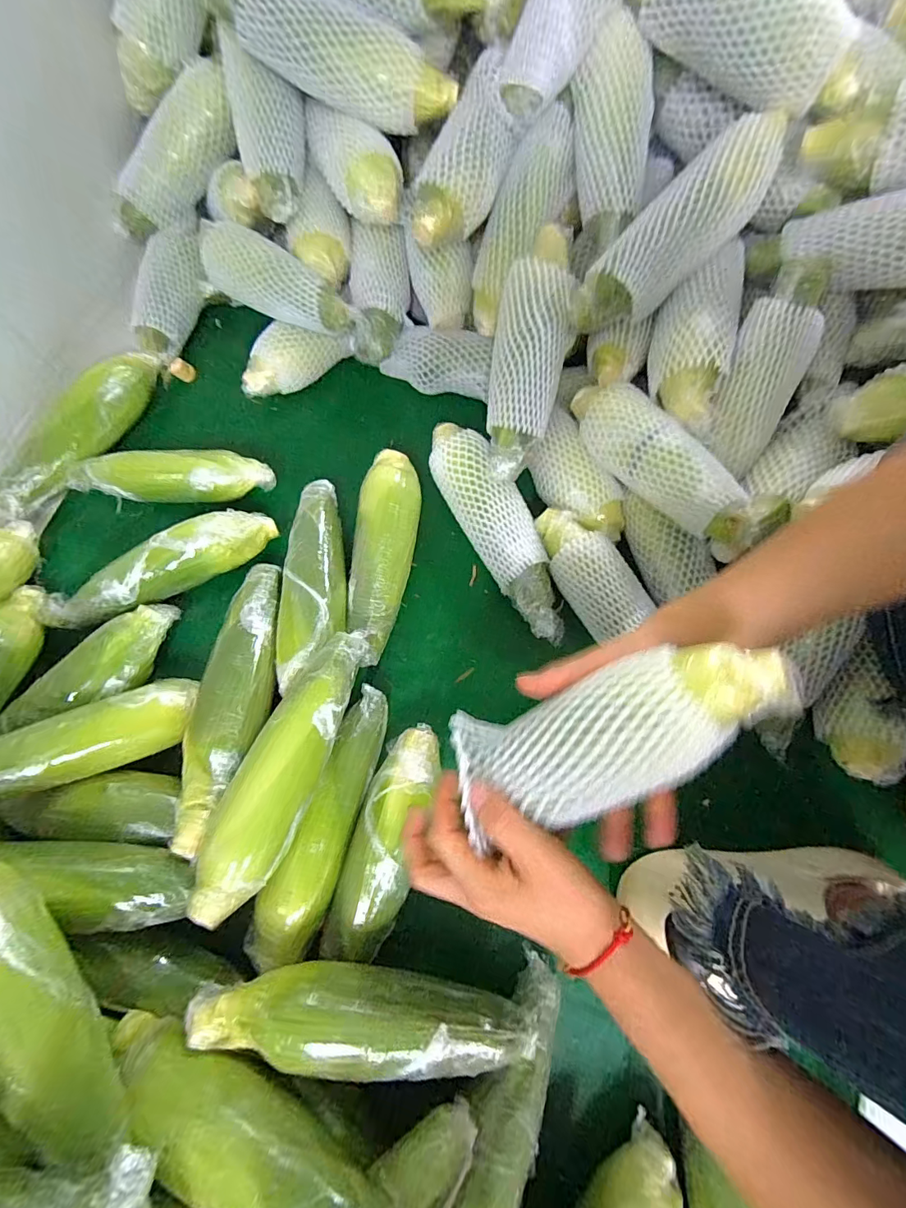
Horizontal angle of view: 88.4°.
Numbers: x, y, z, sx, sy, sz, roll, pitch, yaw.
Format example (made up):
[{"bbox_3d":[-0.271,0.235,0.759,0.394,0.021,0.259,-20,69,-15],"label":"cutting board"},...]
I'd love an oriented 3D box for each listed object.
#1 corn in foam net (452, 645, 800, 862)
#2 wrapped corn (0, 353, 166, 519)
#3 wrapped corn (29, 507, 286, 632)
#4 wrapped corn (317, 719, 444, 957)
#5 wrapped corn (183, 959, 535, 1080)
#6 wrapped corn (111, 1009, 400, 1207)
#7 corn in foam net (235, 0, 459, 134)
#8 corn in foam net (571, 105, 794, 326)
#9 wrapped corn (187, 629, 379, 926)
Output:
[{"bbox_3d":[0.090,0.078,0.272,0.188,0.048,0.074,-27,73,23],"label":"corn in foam net"},{"bbox_3d":[-0.415,-0.198,0.522,0.044,0.043,0.241,27,73,6],"label":"wrapped corn"},{"bbox_3d":[-0.305,-0.039,0.477,0.244,0.048,0.056,-24,75,-9],"label":"wrapped corn"},{"bbox_3d":[-0.054,0.201,0.406,0.063,0.043,0.188,16,73,3],"label":"wrapped corn"},{"bbox_3d":[-0.063,0.304,0.338,0.236,0.046,0.053,10,72,1],"label":"wrapped corn"},{"bbox_3d":[-0.140,0.343,0.297,0.237,0.048,0.057,17,72,18],"label":"wrapped corn"},{"bbox_3d":[-0.101,-0.533,0.454,0.202,0.072,0.052,17,73,3],"label":"corn in foam net"},{"bbox_3d":[0.211,-0.352,0.443,0.233,0.050,0.071,-41,77,15],"label":"corn in foam net"},{"bbox_3d":[-0.136,0.131,0.390,0.059,0.054,0.235,22,73,5],"label":"wrapped corn"}]

